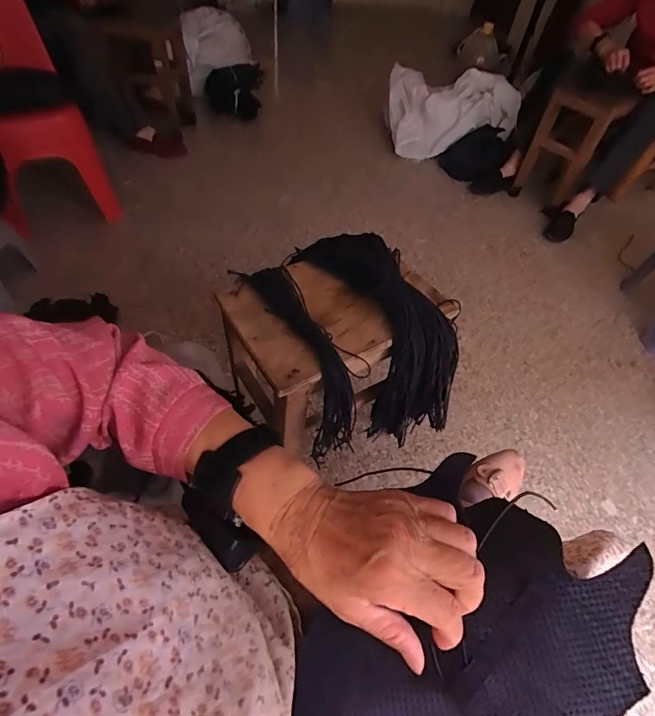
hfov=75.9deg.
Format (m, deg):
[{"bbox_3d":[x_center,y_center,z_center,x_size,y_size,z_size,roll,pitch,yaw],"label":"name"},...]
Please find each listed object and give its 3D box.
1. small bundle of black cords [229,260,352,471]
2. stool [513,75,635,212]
[{"bbox_3d":[-0.042,-0.021,0.628,0.067,0.107,0.312,-21,74,-18],"label":"small bundle of black cords"},{"bbox_3d":[0.899,-0.794,1.550,0.230,0.365,0.279,33,55,20],"label":"stool"}]

